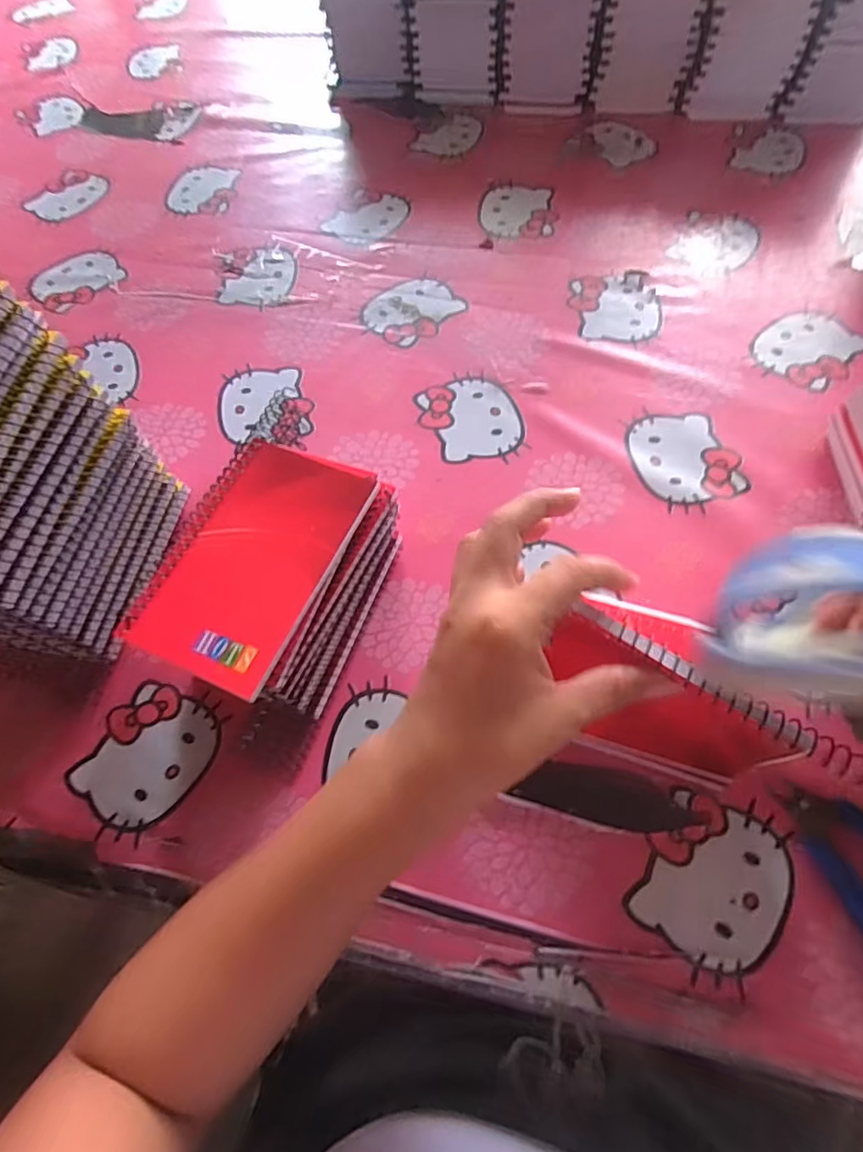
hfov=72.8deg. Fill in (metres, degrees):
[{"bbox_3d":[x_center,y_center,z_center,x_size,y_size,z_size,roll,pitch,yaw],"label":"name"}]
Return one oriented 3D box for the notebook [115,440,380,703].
[{"bbox_3d":[-0.094,-0.013,0.303,0.083,0.010,0.133,21,66,13],"label":"notebook"}]

